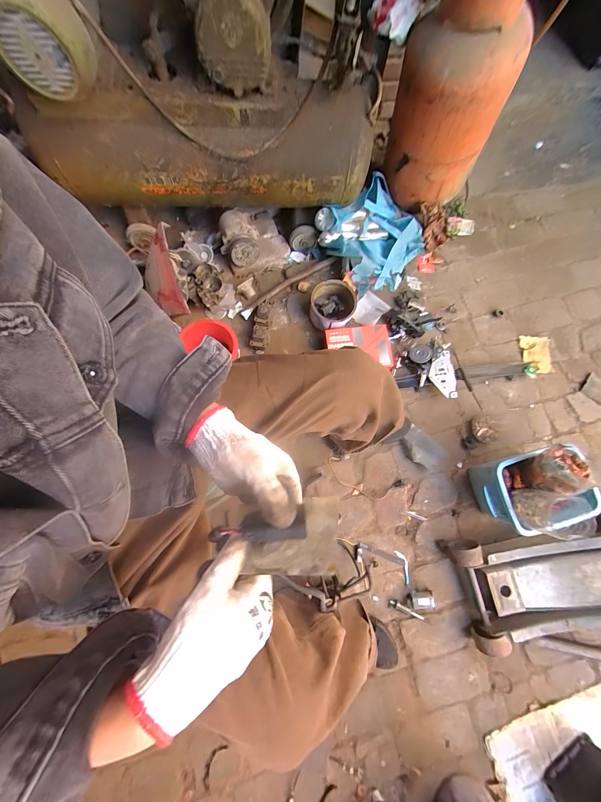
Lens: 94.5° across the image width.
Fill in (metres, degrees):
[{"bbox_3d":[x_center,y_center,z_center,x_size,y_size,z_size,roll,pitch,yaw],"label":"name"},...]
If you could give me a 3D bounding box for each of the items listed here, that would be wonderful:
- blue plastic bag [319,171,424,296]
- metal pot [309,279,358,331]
[{"bbox_3d":[0.272,-0.598,1.010,0.326,0.188,0.315,-41,81,-9],"label":"blue plastic bag"},{"bbox_3d":[0.109,-0.317,0.944,0.150,0.067,0.166,5,77,0],"label":"metal pot"}]

